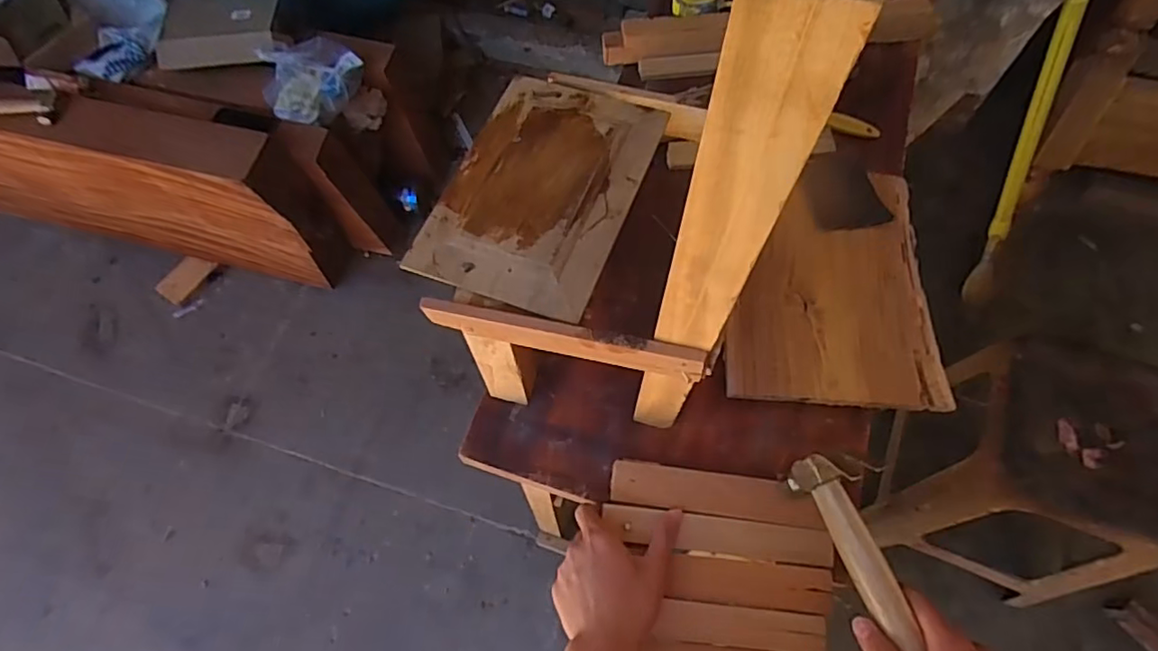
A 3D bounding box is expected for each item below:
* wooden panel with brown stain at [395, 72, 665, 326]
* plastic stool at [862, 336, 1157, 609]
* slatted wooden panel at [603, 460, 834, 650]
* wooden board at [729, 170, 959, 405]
[{"bbox_3d":[-0.030,-0.116,0.500,0.149,0.014,0.216,19,66,10],"label":"wooden panel with brown stain"},{"bbox_3d":[0.720,0.240,1.005,0.281,0.388,0.299,19,66,10],"label":"plastic stool"},{"bbox_3d":[0.121,0.229,0.545,0.197,0.024,0.186,8,65,5],"label":"slatted wooden panel"},{"bbox_3d":[0.282,-0.051,0.686,0.227,0.028,0.287,3,64,3],"label":"wooden board"}]

